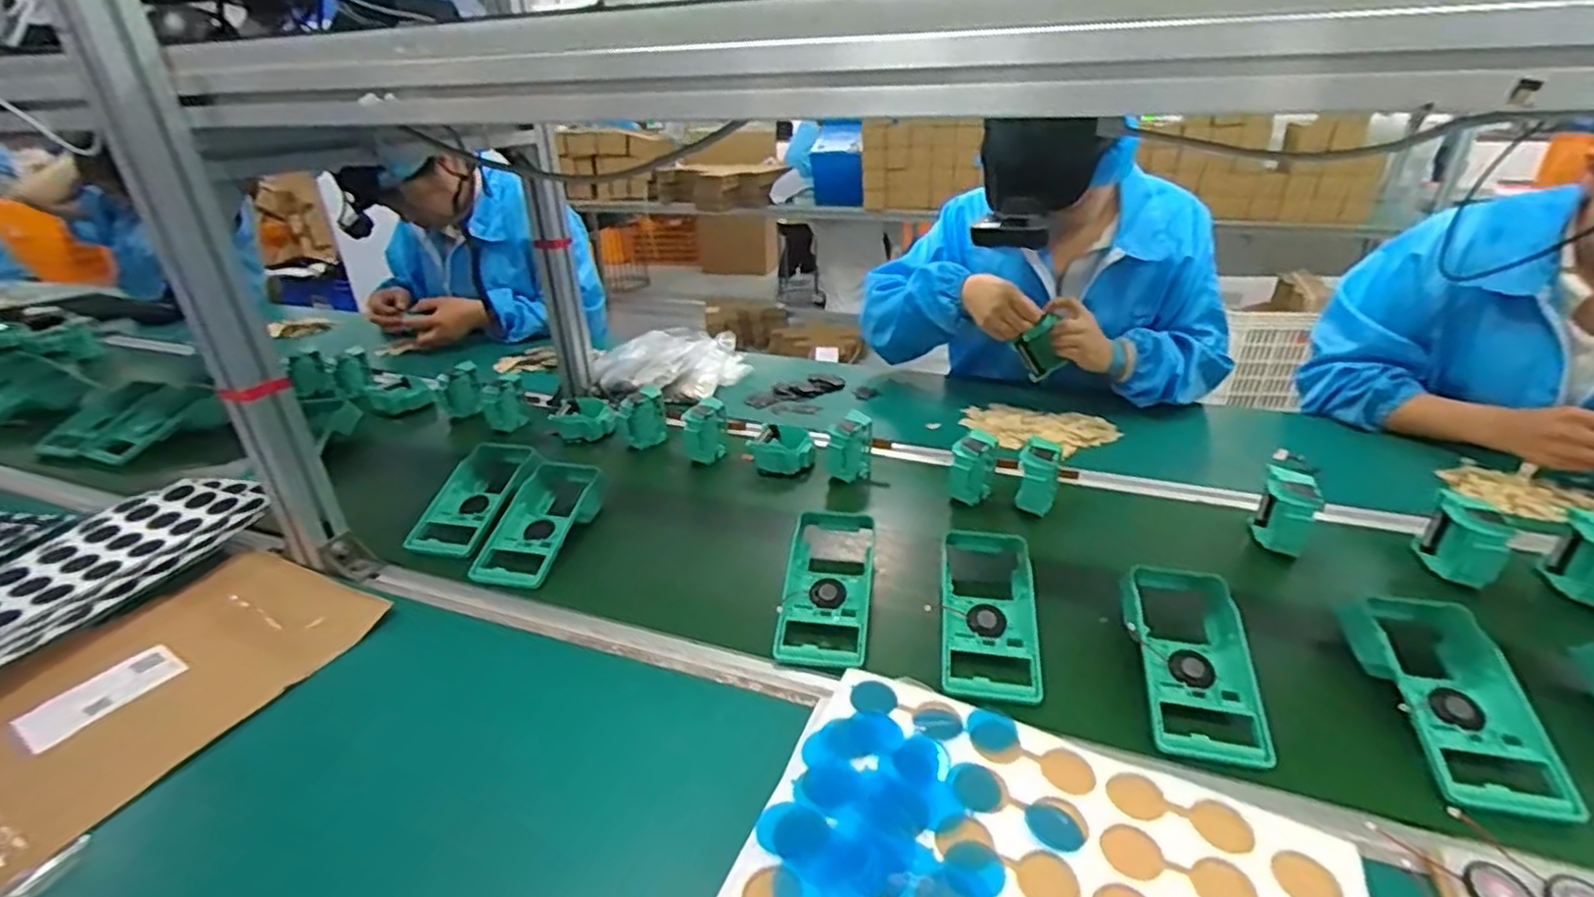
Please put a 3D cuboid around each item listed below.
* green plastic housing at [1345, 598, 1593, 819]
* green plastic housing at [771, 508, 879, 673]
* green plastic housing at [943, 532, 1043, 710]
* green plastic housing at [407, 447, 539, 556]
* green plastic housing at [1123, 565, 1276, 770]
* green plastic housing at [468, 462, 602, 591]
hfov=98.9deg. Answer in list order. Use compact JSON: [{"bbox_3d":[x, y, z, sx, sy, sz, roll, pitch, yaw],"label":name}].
[{"bbox_3d":[0.504,0.202,0.534,0.091,0.075,0.179,5,29,13],"label":"green plastic housing"},{"bbox_3d":[0.030,0.131,0.662,0.085,0.034,0.181,2,28,8],"label":"green plastic housing"},{"bbox_3d":[0.175,0.145,0.622,0.083,0.040,0.190,4,28,11],"label":"green plastic housing"},{"bbox_3d":[-0.379,0.057,0.819,0.092,0.045,0.184,4,31,13],"label":"green plastic housing"},{"bbox_3d":[0.322,0.170,0.566,0.092,0.042,0.179,5,29,14],"label":"green plastic housing"},{"bbox_3d":[-0.288,0.079,0.770,0.091,0.046,0.181,7,29,16],"label":"green plastic housing"}]

